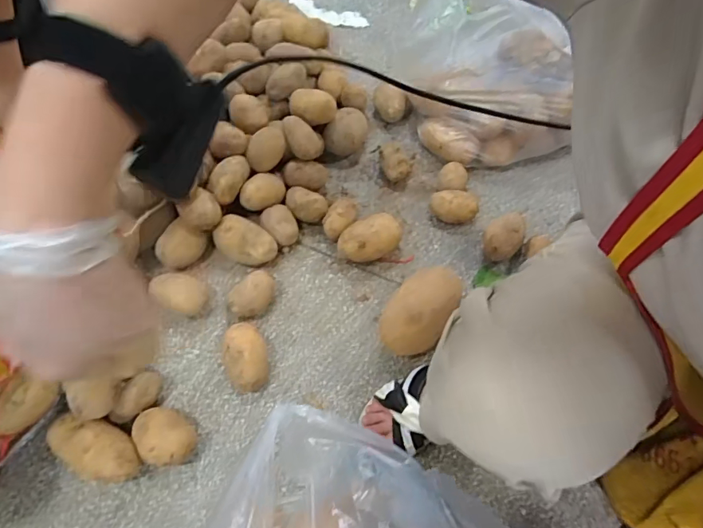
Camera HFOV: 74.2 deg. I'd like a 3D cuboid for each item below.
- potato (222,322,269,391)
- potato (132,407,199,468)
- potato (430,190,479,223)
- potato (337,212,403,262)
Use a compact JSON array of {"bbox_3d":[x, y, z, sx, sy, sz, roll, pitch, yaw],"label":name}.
[{"bbox_3d":[-0.160,0.140,0.707,0.063,0.054,0.100,-11,62,-7],"label":"potato"},{"bbox_3d":[-0.262,0.245,0.655,0.081,0.065,0.071,19,63,9],"label":"potato"},{"bbox_3d":[0.185,-0.102,0.843,0.082,0.049,0.045,9,62,4],"label":"potato"},{"bbox_3d":[0.031,-0.041,0.801,0.106,0.067,0.069,-12,62,-7],"label":"potato"}]

